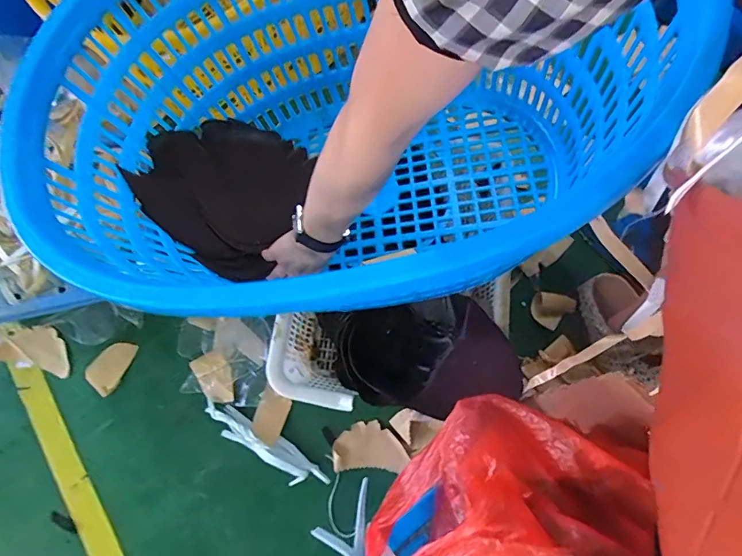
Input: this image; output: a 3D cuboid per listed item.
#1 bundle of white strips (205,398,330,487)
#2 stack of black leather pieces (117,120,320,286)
[{"bbox_3d":[-0.178,0.273,0.719,0.236,0.019,0.049,31,76,11],"label":"bundle of white strips"},{"bbox_3d":[-0.196,-0.139,0.632,0.199,0.121,0.231,36,77,12],"label":"stack of black leather pieces"}]

